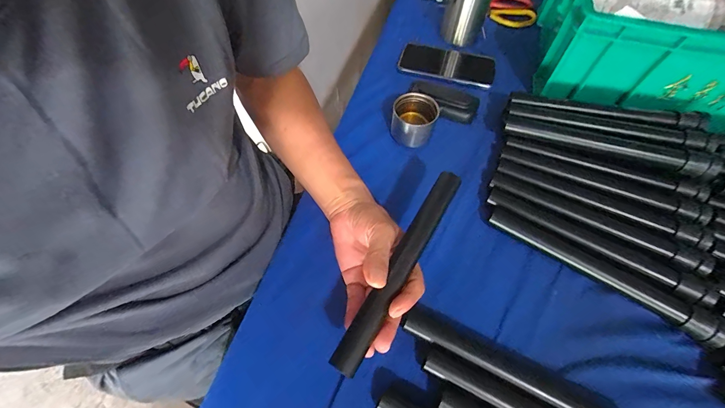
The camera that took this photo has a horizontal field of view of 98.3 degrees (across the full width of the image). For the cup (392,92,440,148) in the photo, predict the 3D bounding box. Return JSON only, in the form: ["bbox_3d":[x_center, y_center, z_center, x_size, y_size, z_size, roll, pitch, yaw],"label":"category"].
[{"bbox_3d":[0.072,-0.118,0.444,0.062,0.052,0.055,13,60,9],"label":"cup"}]

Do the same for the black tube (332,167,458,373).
[{"bbox_3d":[0.038,0.058,0.307,0.024,0.019,0.217,28,69,17],"label":"black tube"}]

